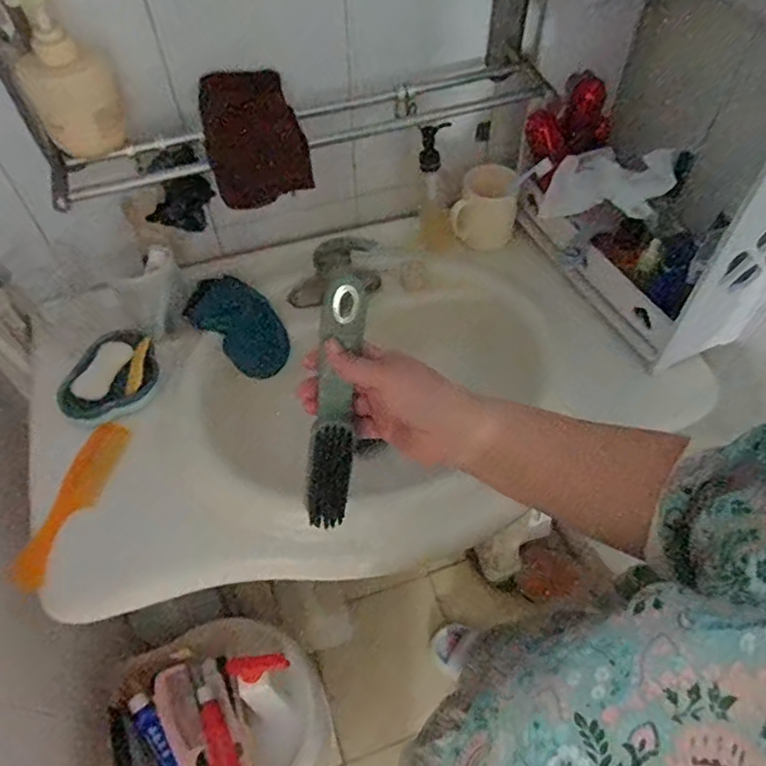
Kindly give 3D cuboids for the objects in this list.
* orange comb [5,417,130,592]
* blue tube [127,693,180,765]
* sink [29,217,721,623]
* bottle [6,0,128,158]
[{"bbox_3d":[-0.341,0.128,0.651,0.046,0.006,0.188,17,62,5],"label":"orange comb"},{"bbox_3d":[-0.314,0.498,0.824,0.031,0.021,0.137,-34,62,-21],"label":"blue tube"},{"bbox_3d":[-0.036,-0.012,0.756,0.755,0.170,0.481,-23,58,-15],"label":"sink"},{"bbox_3d":[-0.304,-0.296,0.559,0.074,0.146,0.069,-3,56,-2],"label":"bottle"}]

